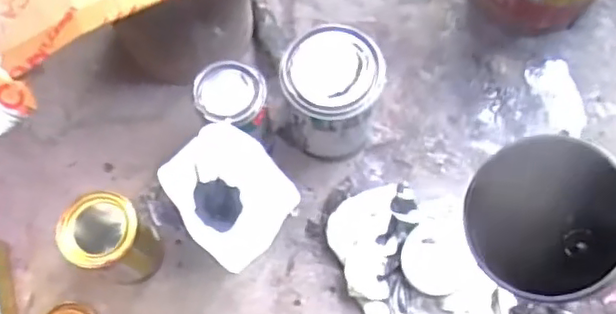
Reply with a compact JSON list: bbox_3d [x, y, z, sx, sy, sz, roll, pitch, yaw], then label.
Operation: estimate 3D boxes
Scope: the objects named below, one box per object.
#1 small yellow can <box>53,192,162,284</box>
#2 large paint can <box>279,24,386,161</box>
[{"bbox_3d":[-0.199,0.085,0.634,0.080,0.125,0.070,27,73,9],"label":"small yellow can"},{"bbox_3d":[0.024,-0.059,0.678,0.100,0.143,0.108,0,71,0],"label":"large paint can"}]

